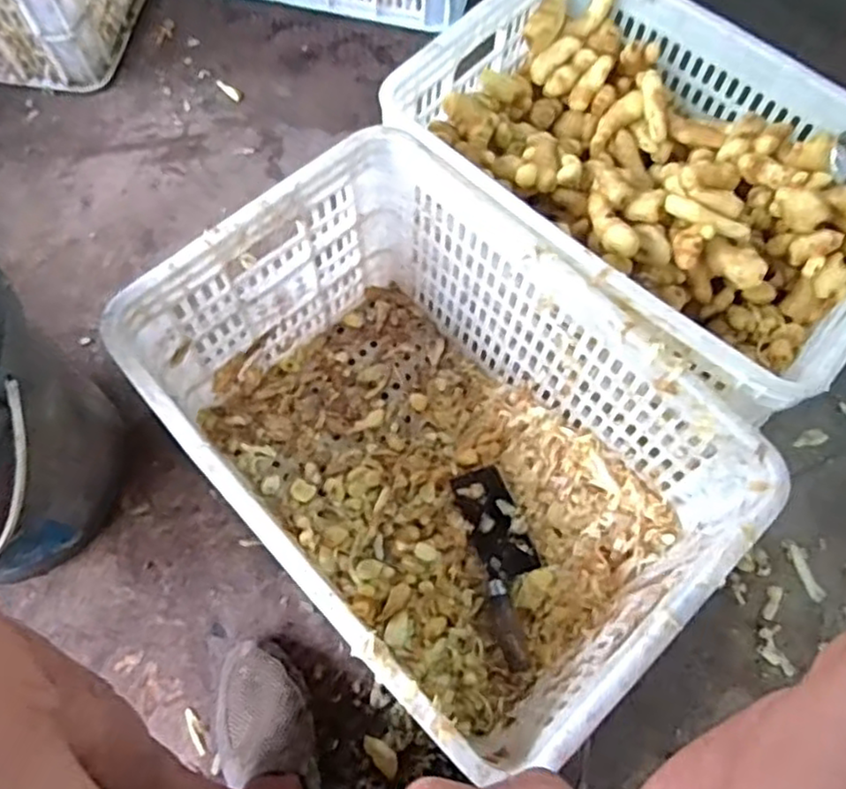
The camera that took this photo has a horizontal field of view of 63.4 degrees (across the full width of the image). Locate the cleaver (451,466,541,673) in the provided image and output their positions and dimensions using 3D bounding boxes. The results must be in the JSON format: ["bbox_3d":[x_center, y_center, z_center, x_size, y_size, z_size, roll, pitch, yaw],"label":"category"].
[{"bbox_3d":[0.092,0.187,0.766,0.063,0.024,0.217,-14,68,-8],"label":"cleaver"}]

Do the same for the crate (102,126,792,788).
[{"bbox_3d":[0.009,0.056,0.711,0.362,0.293,0.510,-41,74,-17],"label":"crate"}]

